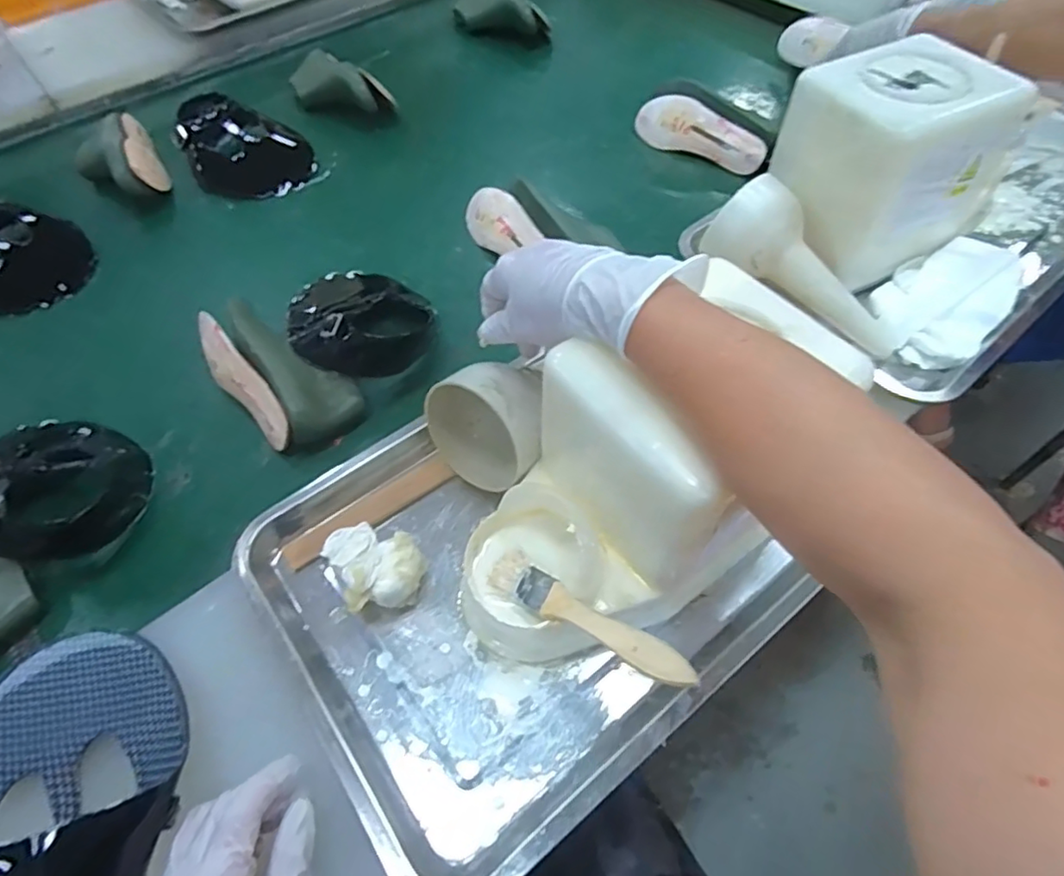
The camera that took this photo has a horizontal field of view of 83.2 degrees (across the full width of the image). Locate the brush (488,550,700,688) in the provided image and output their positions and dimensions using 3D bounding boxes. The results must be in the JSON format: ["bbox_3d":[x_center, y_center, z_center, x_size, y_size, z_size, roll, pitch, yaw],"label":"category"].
[{"bbox_3d":[0.028,0.099,0.338,0.145,0.010,0.023,18,55,45],"label":"brush"}]

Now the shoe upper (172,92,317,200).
[{"bbox_3d":[-0.379,-0.385,0.789,0.144,0.075,0.147,-25,58,-13],"label":"shoe upper"}]

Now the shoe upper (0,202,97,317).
[{"bbox_3d":[-0.610,-0.219,0.694,0.184,0.065,0.139,35,65,24],"label":"shoe upper"}]

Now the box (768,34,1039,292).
[{"bbox_3d":[0.321,-0.259,0.550,0.168,0.138,0.143,-30,59,-16],"label":"box"}]

